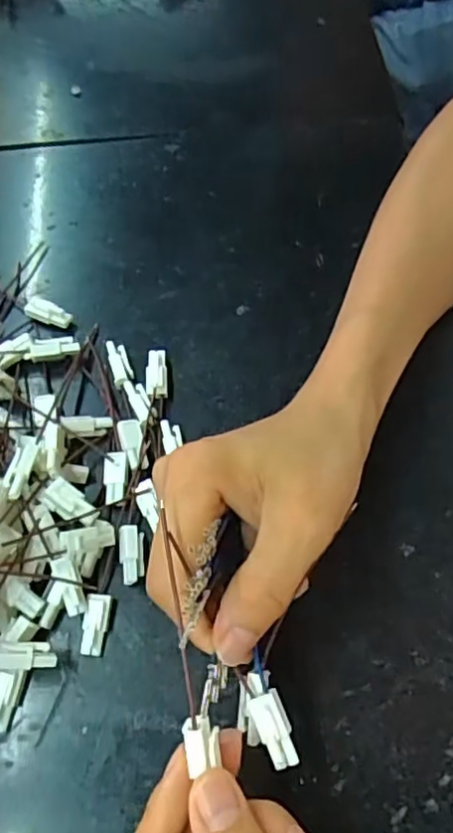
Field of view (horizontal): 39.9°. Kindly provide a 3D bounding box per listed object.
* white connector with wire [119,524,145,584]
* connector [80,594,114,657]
[{"bbox_3d":[-0.043,0.063,0.282,0.011,0.009,0.026,-6,64,-2],"label":"white connector with wire"},{"bbox_3d":[-0.056,0.090,0.269,0.011,0.009,0.024,5,64,3],"label":"connector"}]

